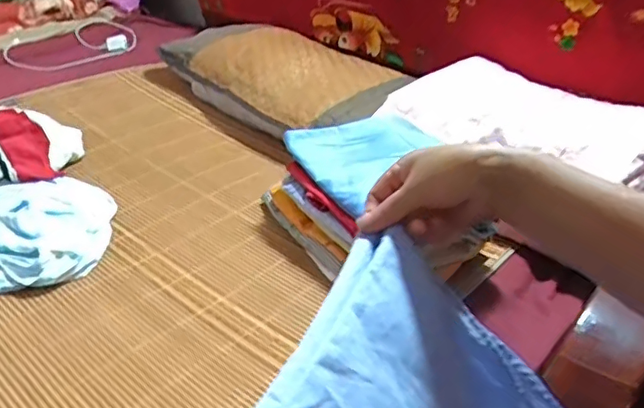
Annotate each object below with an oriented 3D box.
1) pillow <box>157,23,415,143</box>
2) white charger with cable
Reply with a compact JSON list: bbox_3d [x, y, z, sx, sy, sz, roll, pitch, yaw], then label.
[{"bbox_3d":[-0.066,-0.272,1.240,0.321,0.112,0.541,-24,40,-35],"label":"pillow"},{"bbox_3d":[-0.655,-0.421,1.504,0.334,0.049,0.249,-17,37,-28],"label":"white charger with cable"}]

